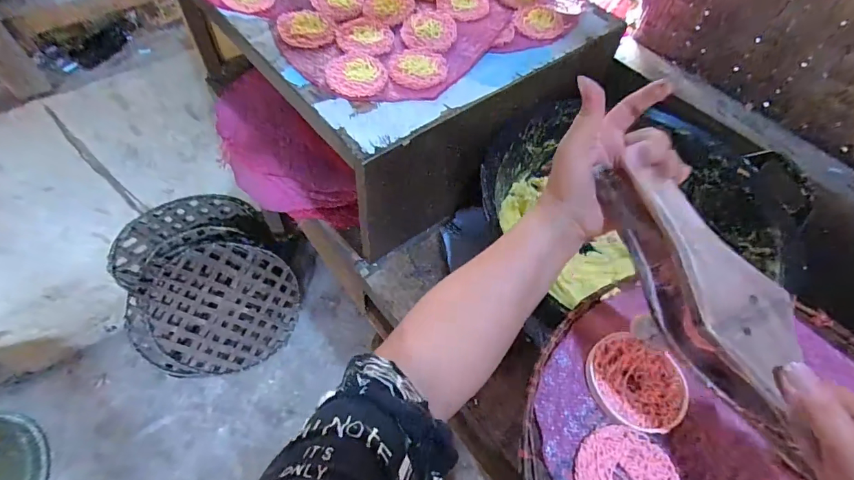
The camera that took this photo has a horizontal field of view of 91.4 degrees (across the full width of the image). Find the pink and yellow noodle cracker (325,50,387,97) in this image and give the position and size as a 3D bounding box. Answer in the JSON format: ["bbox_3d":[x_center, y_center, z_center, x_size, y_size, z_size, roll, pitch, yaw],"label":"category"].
[{"bbox_3d":[-0.094,-0.220,0.547,0.073,0.009,0.086,-19,58,-14],"label":"pink and yellow noodle cracker"}]

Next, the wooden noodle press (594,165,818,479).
[{"bbox_3d":[0.190,0.035,0.286,0.060,0.048,0.205,-17,68,-13],"label":"wooden noodle press"}]

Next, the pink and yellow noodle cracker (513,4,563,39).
[{"bbox_3d":[0.177,-0.341,0.648,0.073,0.016,0.097,26,58,16],"label":"pink and yellow noodle cracker"}]

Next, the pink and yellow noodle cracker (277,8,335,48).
[{"bbox_3d":[-0.173,-0.303,0.592,0.071,0.014,0.075,1,55,-1],"label":"pink and yellow noodle cracker"}]

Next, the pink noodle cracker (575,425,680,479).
[{"bbox_3d":[0.161,0.191,0.332,0.079,0.009,0.076,1,55,-1],"label":"pink noodle cracker"}]

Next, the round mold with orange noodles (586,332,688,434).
[{"bbox_3d":[0.188,0.127,0.374,0.086,0.009,0.079,1,55,-1],"label":"round mold with orange noodles"}]

